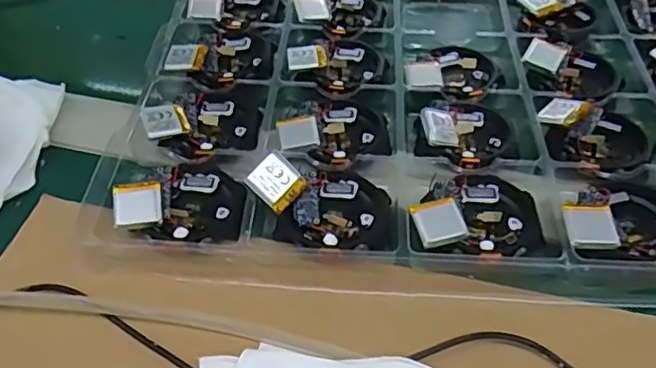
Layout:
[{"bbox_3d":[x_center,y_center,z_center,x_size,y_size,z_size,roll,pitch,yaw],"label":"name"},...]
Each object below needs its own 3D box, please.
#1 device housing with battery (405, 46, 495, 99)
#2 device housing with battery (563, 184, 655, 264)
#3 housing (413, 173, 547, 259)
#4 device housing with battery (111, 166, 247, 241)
[{"bbox_3d":[0.075,-0.071,0.360,0.049,0.007,0.054,12,51,12],"label":"device housing with battery"},{"bbox_3d":[0.139,0.018,0.277,0.061,0.014,0.045,0,49,2],"label":"device housing with battery"},{"bbox_3d":[0.069,0.014,0.281,0.059,0.013,0.049,-3,49,0],"label":"housing"},{"bbox_3d":[-0.069,0.007,0.289,0.058,0.016,0.044,-2,49,0],"label":"device housing with battery"}]

